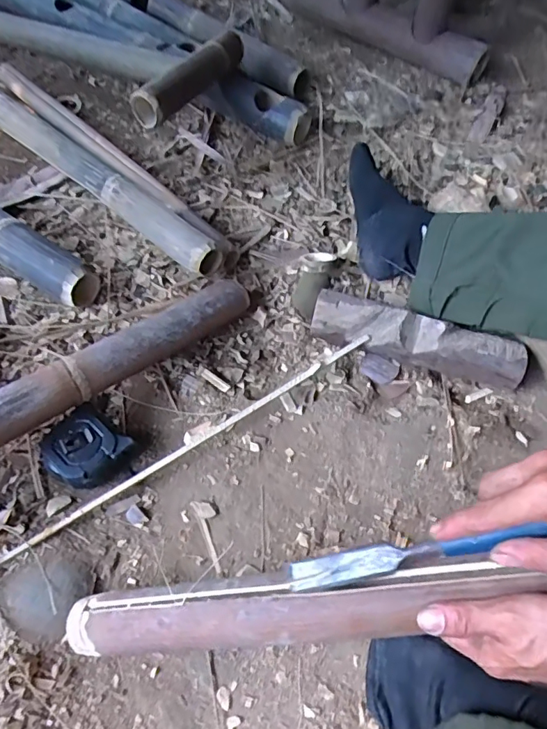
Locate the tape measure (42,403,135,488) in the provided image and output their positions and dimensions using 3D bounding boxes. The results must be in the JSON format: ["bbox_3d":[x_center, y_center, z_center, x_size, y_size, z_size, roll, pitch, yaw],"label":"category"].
[{"bbox_3d":[-0.210,0.095,0.573,0.081,0.034,0.081,39,63,19],"label":"tape measure"}]

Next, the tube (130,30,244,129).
[{"bbox_3d":[-0.136,-0.467,0.828,0.059,0.062,0.239,27,60,13],"label":"tube"}]

